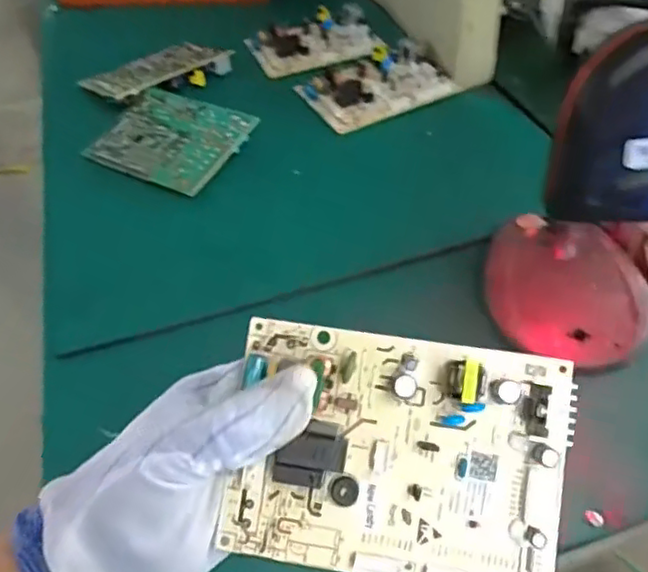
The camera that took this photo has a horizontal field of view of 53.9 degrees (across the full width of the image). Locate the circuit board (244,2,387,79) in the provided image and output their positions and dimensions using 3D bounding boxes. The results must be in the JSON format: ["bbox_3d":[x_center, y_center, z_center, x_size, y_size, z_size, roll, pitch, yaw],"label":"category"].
[{"bbox_3d":[-0.012,-0.281,0.721,0.138,0.022,0.084,-20,48,-12],"label":"circuit board"}]

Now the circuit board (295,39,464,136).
[{"bbox_3d":[0.056,-0.205,0.642,0.139,0.020,0.098,-25,50,-17],"label":"circuit board"}]

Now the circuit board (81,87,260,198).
[{"bbox_3d":[-0.139,-0.132,0.588,0.135,0.030,0.102,25,54,26],"label":"circuit board"}]

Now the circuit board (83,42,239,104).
[{"bbox_3d":[-0.174,-0.223,0.676,0.137,0.029,0.081,-38,54,-26],"label":"circuit board"}]

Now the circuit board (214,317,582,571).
[{"bbox_3d":[0.031,0.071,0.262,0.136,0.021,0.098,7,82,6],"label":"circuit board"}]

